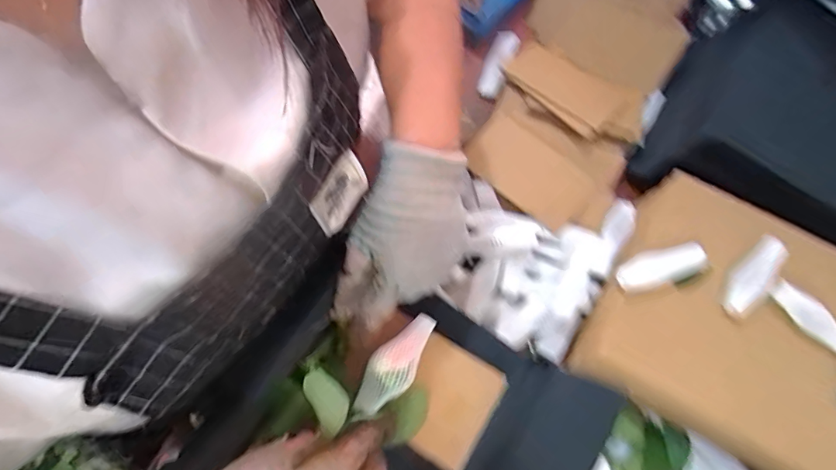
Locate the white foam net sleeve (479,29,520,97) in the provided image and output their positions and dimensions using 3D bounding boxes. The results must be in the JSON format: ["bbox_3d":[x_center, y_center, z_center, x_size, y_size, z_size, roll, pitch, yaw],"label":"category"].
[{"bbox_3d":[0.101,-0.216,0.579,0.032,0.033,0.095,20,76,5],"label":"white foam net sleeve"}]

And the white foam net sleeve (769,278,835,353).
[{"bbox_3d":[0.368,0.079,0.418,0.023,0.014,0.095,-42,79,-10],"label":"white foam net sleeve"}]

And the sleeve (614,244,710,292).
[{"bbox_3d":[0.232,0.031,0.439,0.081,0.020,0.032,-19,75,9],"label":"sleeve"}]

